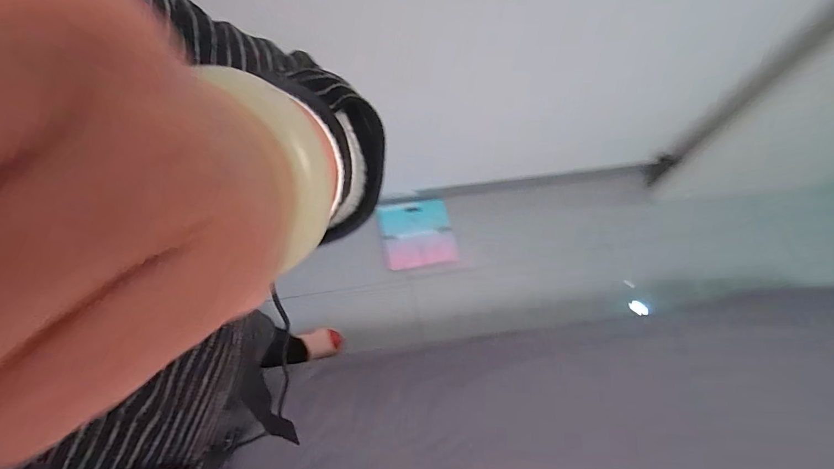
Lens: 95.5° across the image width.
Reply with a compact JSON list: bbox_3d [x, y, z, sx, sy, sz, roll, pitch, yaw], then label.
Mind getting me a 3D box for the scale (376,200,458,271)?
[{"bbox_3d":[0.000,-0.007,1.388,0.255,0.028,0.249,-8,69,-11],"label":"scale"}]

